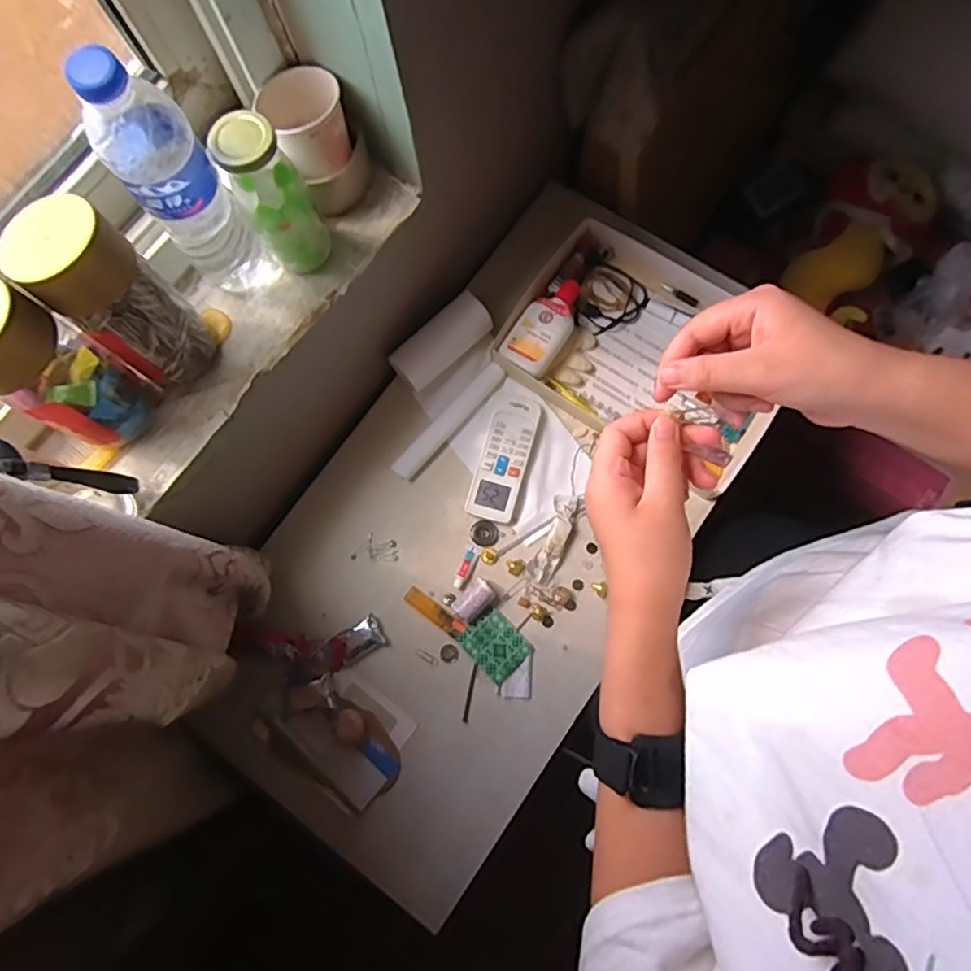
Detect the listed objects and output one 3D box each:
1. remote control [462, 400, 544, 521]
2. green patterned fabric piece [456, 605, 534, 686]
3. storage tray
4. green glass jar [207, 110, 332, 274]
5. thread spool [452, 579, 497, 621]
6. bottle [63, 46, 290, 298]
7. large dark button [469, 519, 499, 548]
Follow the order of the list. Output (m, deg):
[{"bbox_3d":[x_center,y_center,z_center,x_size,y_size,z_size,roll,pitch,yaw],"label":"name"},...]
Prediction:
[{"bbox_3d":[0.022,-0.032,0.711,0.056,0.018,0.148,16,78,6],"label":"remote control"},{"bbox_3d":[0.011,0.175,0.669,0.068,0.006,0.057,44,82,11],"label":"green patterned fabric piece"},{"bbox_3d":[0.198,-0.161,0.729,0.320,0.050,0.230,32,80,10],"label":"storage tray"},{"bbox_3d":[-0.175,-0.239,0.505,0.055,0.128,0.054,-29,77,-4],"label":"green glass jar"},{"bbox_3d":[-0.012,0.126,0.671,0.027,0.024,0.048,41,81,11],"label":"thread spool"},{"bbox_3d":[-0.232,-0.225,0.464,0.063,0.222,0.068,-42,78,-7],"label":"bottle"},{"bbox_3d":[-0.001,0.055,0.697,0.033,0.004,0.029,34,80,10],"label":"large dark button"}]

